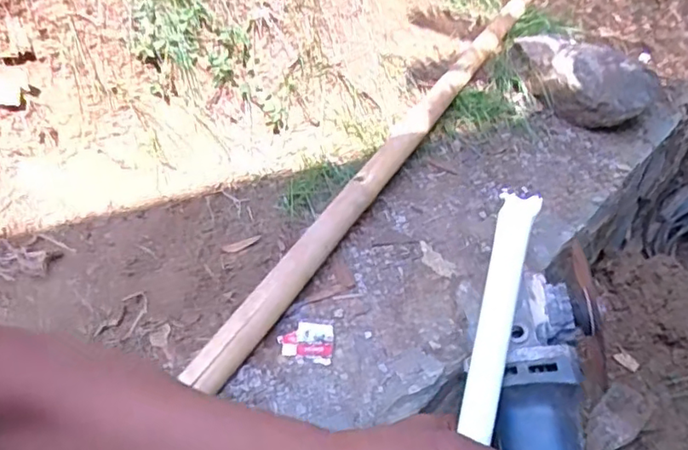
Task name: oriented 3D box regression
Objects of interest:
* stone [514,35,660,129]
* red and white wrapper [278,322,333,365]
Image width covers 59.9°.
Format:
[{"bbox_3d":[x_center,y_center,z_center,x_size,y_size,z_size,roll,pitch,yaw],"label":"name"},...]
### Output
[{"bbox_3d":[0.546,-0.324,1.381,0.314,0.135,0.162,21,44,18],"label":"stone"},{"bbox_3d":[-0.058,0.179,0.921,0.081,0.005,0.075,3,43,0],"label":"red and white wrapper"}]

